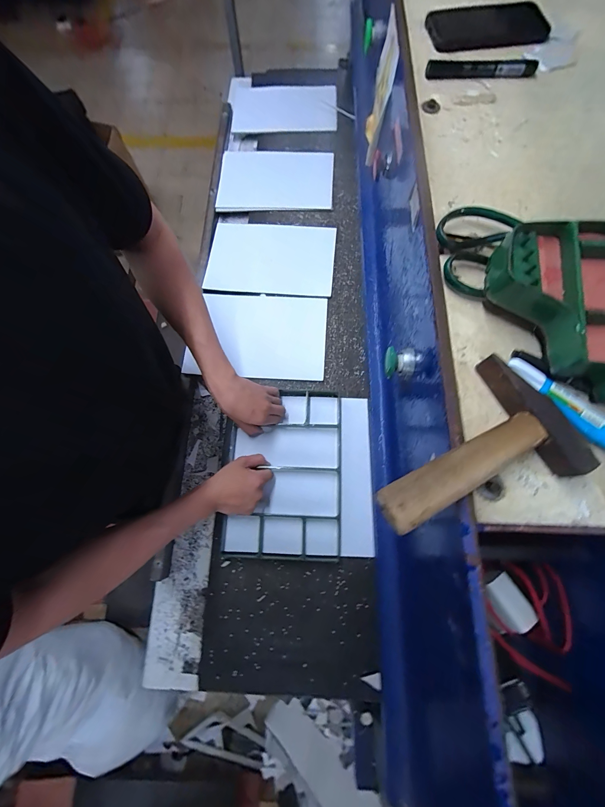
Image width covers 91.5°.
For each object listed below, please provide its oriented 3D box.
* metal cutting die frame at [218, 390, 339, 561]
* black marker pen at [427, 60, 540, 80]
[{"bbox_3d":[-0.042,0.122,0.556,0.218,0.027,0.310,2,73,1],"label":"metal cutting die frame"},{"bbox_3d":[0.240,-0.451,0.398,0.146,0.017,0.021,0,73,0],"label":"black marker pen"}]

